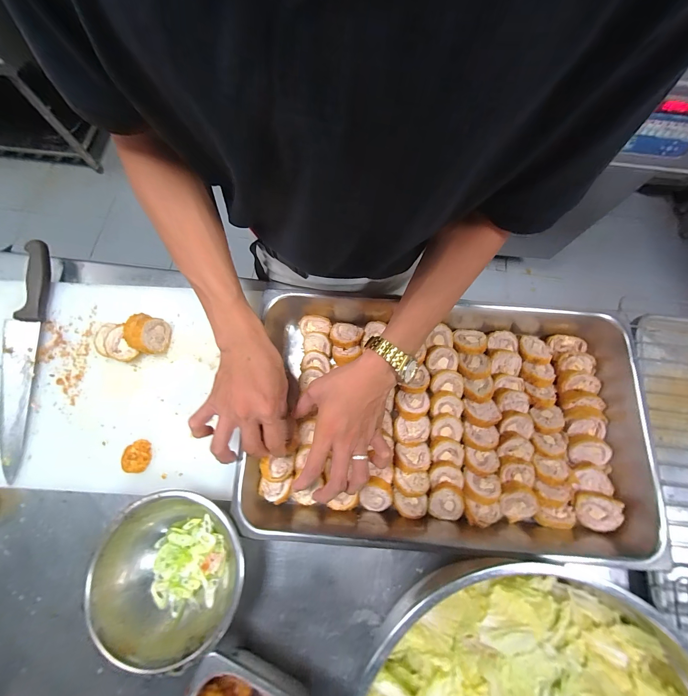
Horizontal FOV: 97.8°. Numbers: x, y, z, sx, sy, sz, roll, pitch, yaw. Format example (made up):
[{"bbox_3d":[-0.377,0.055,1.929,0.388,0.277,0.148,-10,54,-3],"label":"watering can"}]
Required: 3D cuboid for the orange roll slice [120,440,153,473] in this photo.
[{"bbox_3d":[-0.287,0.150,0.414,0.039,0.007,0.042,-2,78,1],"label":"orange roll slice"}]

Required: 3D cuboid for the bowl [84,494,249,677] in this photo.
[{"bbox_3d":[-0.199,0.262,0.361,0.165,0.073,0.149,26,80,6],"label":"bowl"}]

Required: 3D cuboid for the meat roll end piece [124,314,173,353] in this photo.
[{"bbox_3d":[-0.286,-0.019,0.441,0.043,0.044,0.051,16,79,5],"label":"meat roll end piece"}]

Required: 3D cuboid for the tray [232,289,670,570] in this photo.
[{"bbox_3d":[0.135,0.095,0.419,0.514,0.076,0.348,4,78,2],"label":"tray"}]

